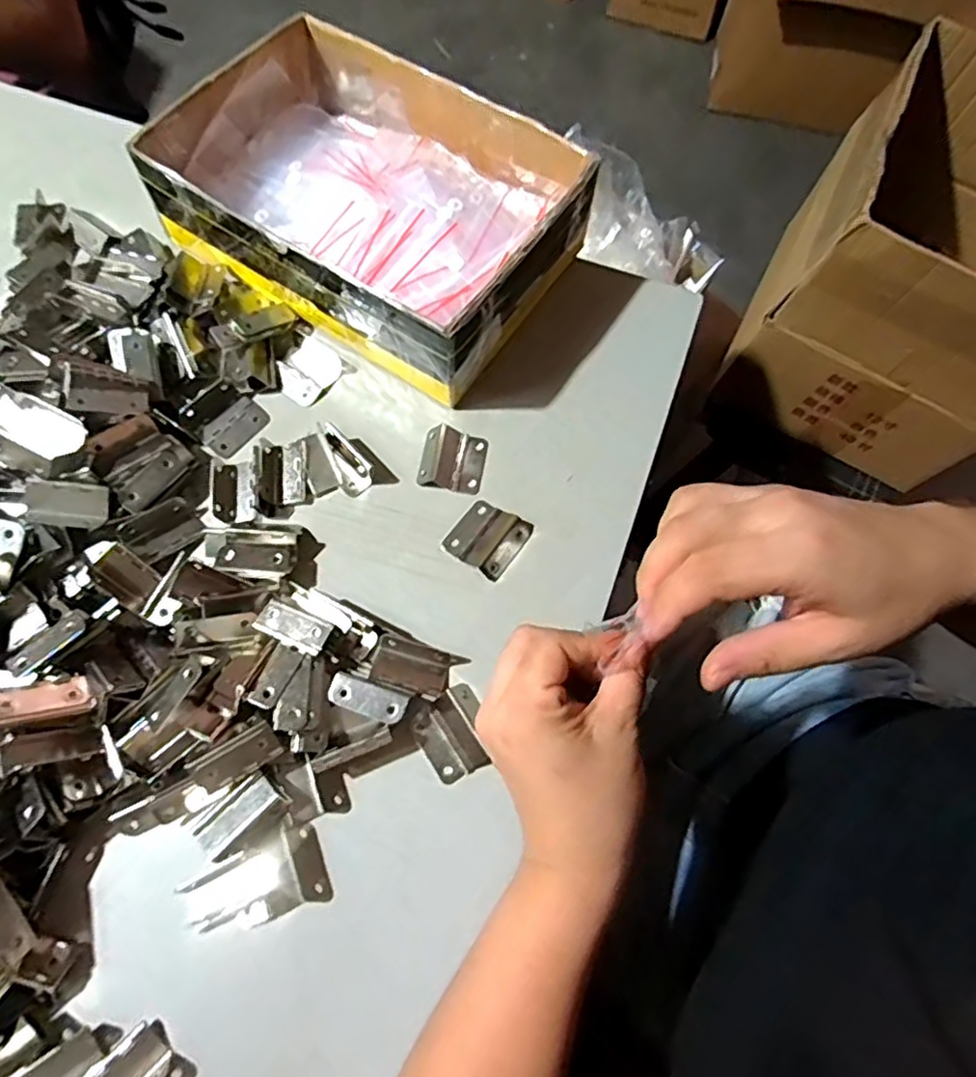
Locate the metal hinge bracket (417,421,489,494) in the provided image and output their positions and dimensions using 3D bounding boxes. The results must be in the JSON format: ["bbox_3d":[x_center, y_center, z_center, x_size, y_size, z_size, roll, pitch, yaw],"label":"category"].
[{"bbox_3d":[-0.022,-0.051,0.411,0.040,0.012,0.040,11,68,1],"label":"metal hinge bracket"}]

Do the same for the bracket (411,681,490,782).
[{"bbox_3d":[-0.017,0.104,0.349,0.040,0.007,0.042,-34,73,-15],"label":"bracket"}]

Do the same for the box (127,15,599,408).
[{"bbox_3d":[-0.077,-0.228,0.447,0.252,0.079,0.175,32,70,10],"label":"box"}]

